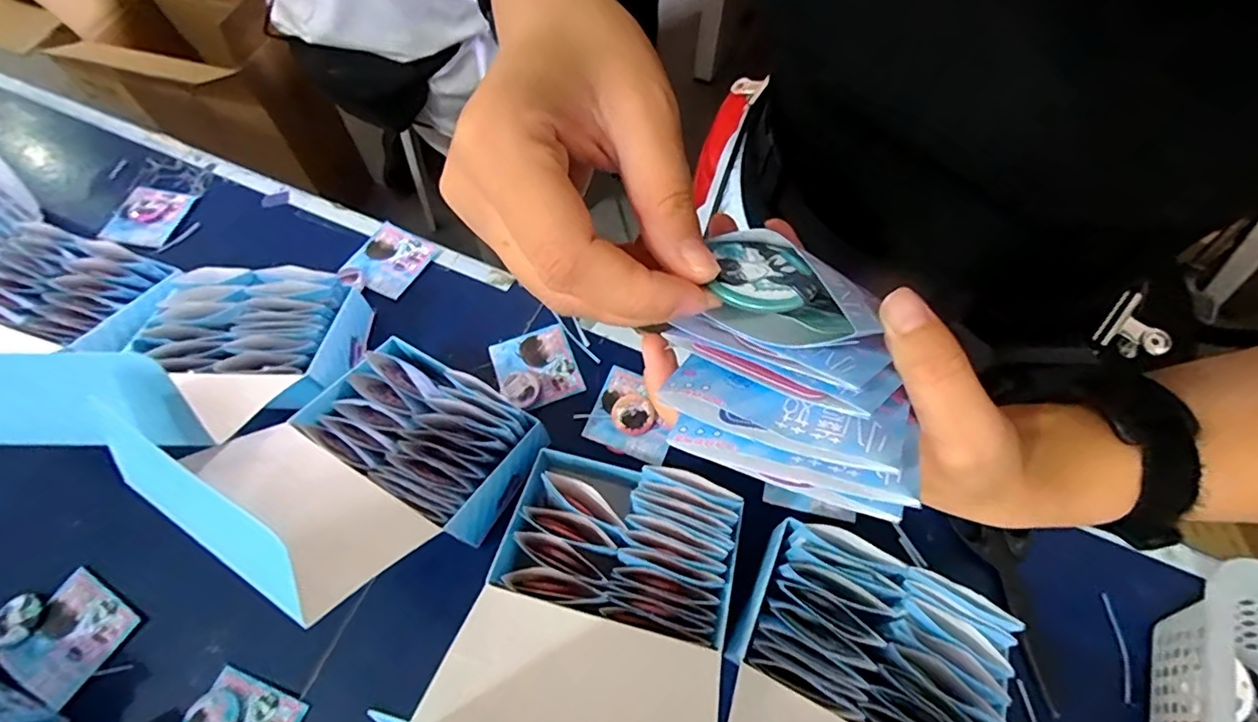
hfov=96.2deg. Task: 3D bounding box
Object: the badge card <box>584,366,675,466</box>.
[{"bbox_3d":[0.004,0.043,0.464,0.067,0.009,0.065,19,71,13],"label":"badge card"}]

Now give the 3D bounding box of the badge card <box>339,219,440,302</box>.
[{"bbox_3d":[-0.229,-0.099,0.541,0.067,0.005,0.068,30,70,9],"label":"badge card"}]

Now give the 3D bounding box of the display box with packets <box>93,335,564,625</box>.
[{"bbox_3d":[-0.168,0.059,0.376,0.161,0.145,0.170,31,66,15],"label":"display box with packets"}]

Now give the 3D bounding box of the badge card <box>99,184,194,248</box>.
[{"bbox_3d":[-0.482,-0.146,0.563,0.067,0.007,0.067,14,69,4],"label":"badge card"}]

